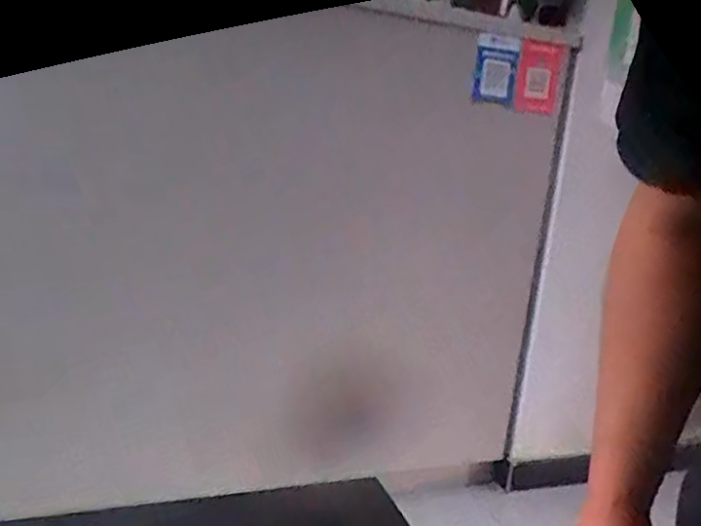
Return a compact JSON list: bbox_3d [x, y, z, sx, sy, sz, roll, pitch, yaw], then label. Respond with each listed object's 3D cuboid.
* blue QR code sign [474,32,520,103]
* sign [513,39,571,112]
[{"bbox_3d":[0.360,-0.479,1.443,0.138,0.159,0.012,-3,13,-31],"label":"blue QR code sign"},{"bbox_3d":[0.489,-0.480,1.502,0.140,0.178,0.009,-1,14,-21],"label":"sign"}]

